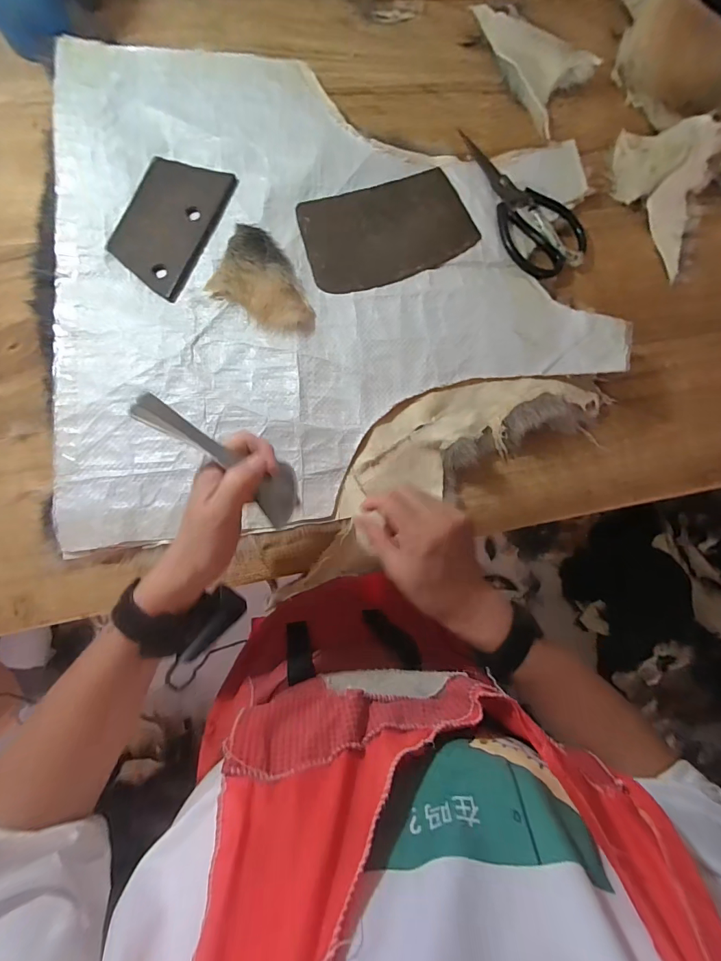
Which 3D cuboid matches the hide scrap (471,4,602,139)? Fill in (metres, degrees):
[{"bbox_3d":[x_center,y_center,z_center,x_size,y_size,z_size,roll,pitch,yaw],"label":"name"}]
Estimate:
[{"bbox_3d":[0.204,-0.545,0.536,0.178,0.035,0.094,35,81,2],"label":"hide scrap"}]

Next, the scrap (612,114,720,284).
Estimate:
[{"bbox_3d":[0.386,-0.379,0.526,0.132,0.046,0.198,23,81,0],"label":"scrap"}]

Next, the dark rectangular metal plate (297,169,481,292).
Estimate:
[{"bbox_3d":[0.034,-0.304,0.501,0.204,0.009,0.130,-20,83,-7],"label":"dark rectangular metal plate"}]

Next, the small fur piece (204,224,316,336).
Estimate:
[{"bbox_3d":[-0.104,-0.227,0.468,0.138,0.020,0.092,33,81,1],"label":"small fur piece"}]

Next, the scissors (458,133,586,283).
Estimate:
[{"bbox_3d":[0.198,-0.353,0.517,0.096,0.009,0.207,-30,85,-8],"label":"scissors"}]

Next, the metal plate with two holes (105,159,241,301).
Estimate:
[{"bbox_3d":[-0.222,-0.301,0.478,0.095,0.009,0.167,23,81,0],"label":"metal plate with two holes"}]

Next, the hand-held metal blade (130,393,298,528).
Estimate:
[{"bbox_3d":[-0.109,-0.016,0.321,0.138,0.068,0.018,33,117,-17],"label":"hand-held metal blade"}]

